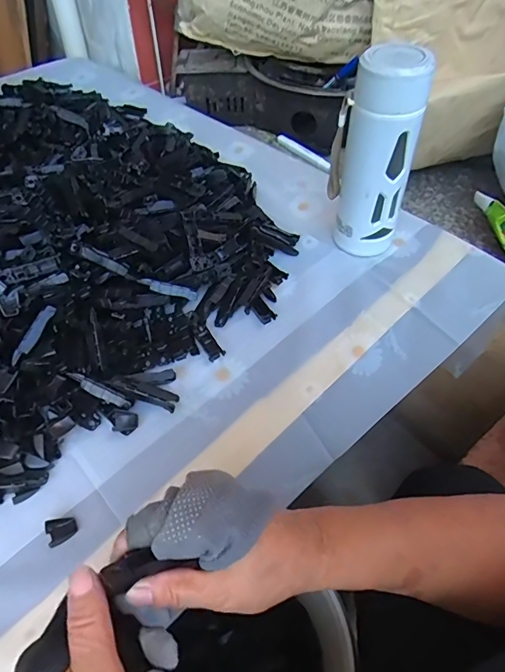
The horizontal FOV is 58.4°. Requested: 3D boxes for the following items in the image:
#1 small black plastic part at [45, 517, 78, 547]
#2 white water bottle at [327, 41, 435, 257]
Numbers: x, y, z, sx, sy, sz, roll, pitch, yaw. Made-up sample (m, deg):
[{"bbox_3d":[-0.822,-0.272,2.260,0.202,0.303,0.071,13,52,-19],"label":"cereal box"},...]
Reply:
[{"bbox_3d":[-0.155,0.156,0.365,0.023,0.004,0.021,-23,56,-15],"label":"small black plastic part"},{"bbox_3d":[0.132,-0.185,0.483,0.075,0.206,0.067,-10,55,-7],"label":"white water bottle"}]

